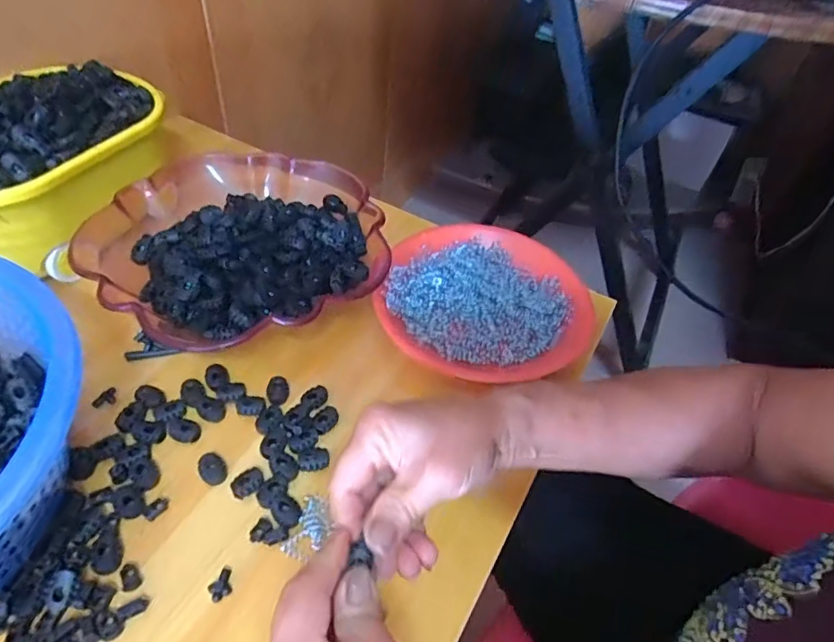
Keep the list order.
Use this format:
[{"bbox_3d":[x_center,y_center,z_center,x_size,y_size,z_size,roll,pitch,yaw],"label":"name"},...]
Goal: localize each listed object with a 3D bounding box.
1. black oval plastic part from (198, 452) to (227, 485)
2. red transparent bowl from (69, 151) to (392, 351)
[{"bbox_3d":[-0.142,0.103,0.371,0.017,0.006,0.024,-20,54,-23],"label":"black oval plastic part"},{"bbox_3d":[-0.162,-0.073,0.497,0.249,0.062,0.252,3,48,-4],"label":"red transparent bowl"}]

